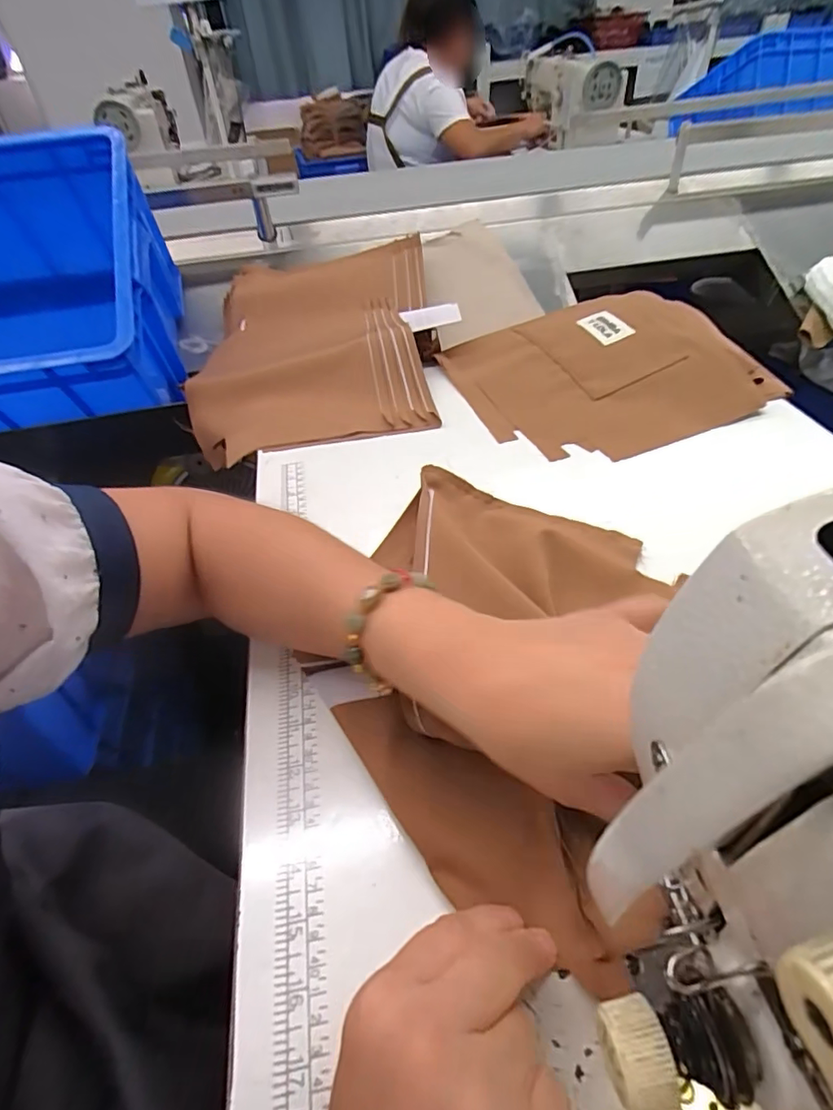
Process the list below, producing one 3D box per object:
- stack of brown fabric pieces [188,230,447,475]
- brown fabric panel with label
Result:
[{"bbox_3d":[-0.133,-0.286,0.702,0.295,0.053,0.470,-4,45,2],"label":"stack of brown fabric pieces"},{"bbox_3d":[0.193,-0.209,0.570,0.282,0.028,0.257,-10,47,-5],"label":"brown fabric panel with label"}]

